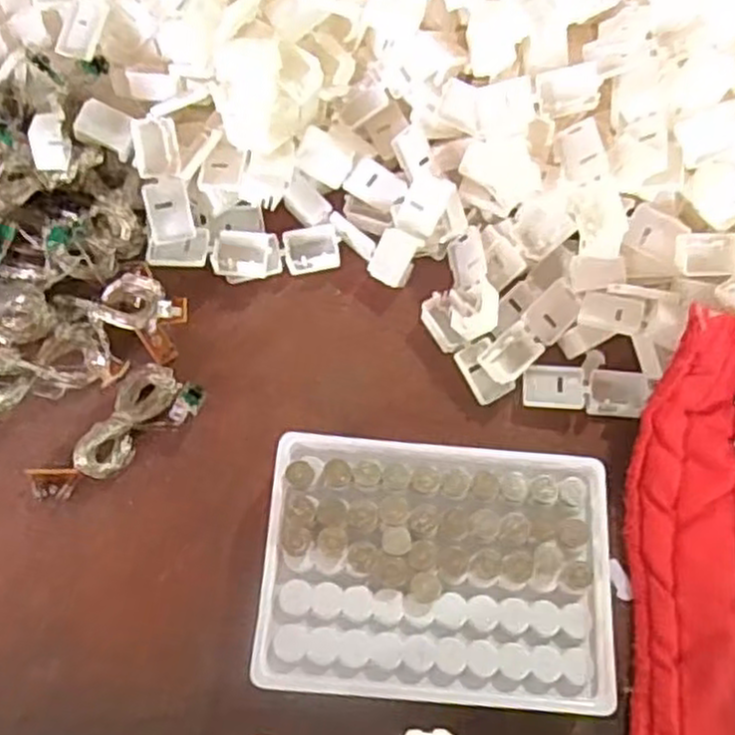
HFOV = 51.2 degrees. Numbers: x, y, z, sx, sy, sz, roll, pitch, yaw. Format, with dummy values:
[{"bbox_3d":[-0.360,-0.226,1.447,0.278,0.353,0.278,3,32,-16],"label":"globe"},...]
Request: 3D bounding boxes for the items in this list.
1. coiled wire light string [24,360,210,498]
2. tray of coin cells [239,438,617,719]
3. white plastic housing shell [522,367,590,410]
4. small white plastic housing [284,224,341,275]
[{"bbox_3d":[-0.110,0.026,0.329,0.078,0.011,0.033,-35,73,-14],"label":"coiled wire light string"},{"bbox_3d":[0.027,0.078,0.301,0.129,0.033,0.094,5,68,0],"label":"tray of coin cells"},{"bbox_3d":[0.085,0.009,0.350,0.027,0.004,0.019,4,68,0],"label":"white plastic housing shell"},{"bbox_3d":[-0.027,-0.058,0.373,0.026,0.007,0.021,-9,69,-5],"label":"small white plastic housing"}]

